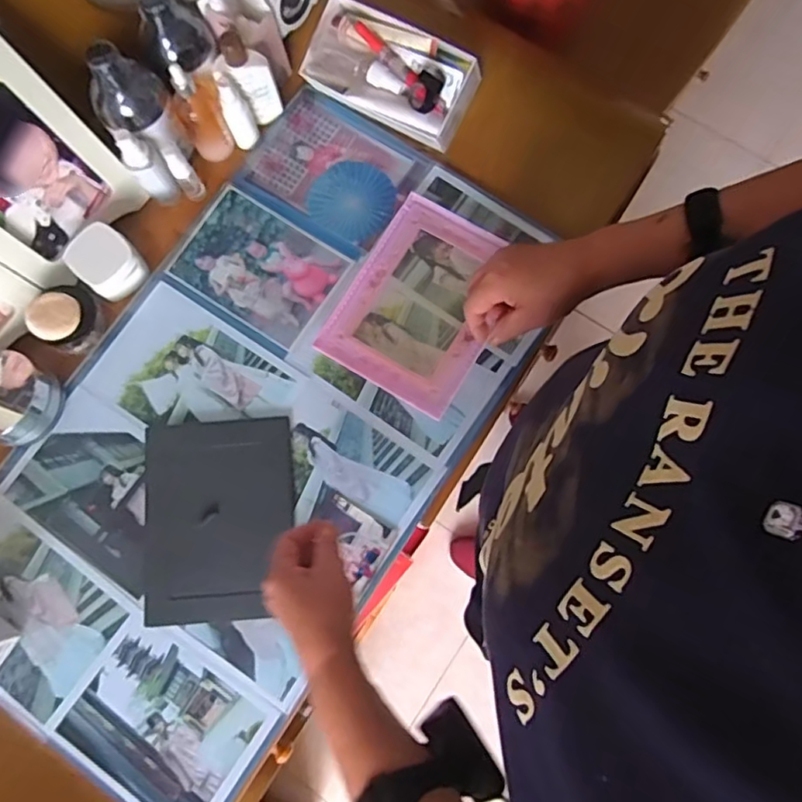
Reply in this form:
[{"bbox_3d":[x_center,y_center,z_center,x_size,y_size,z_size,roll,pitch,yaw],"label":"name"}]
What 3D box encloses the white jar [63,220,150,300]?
[{"bbox_3d":[-0.313,-0.148,0.652,0.061,0.049,0.064,44,82,9],"label":"white jar"}]

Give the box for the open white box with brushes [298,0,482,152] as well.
[{"bbox_3d":[-0.011,-0.358,0.669,0.183,0.062,0.096,31,104,8],"label":"open white box with brushes"}]

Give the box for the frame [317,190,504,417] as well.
[{"bbox_3d":[0.025,-0.105,0.664,0.154,0.021,0.205,30,80,7],"label":"frame"}]

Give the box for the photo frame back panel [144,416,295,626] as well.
[{"bbox_3d":[-0.185,0.118,0.622,0.148,0.010,0.200,-5,78,0],"label":"photo frame back panel"}]

